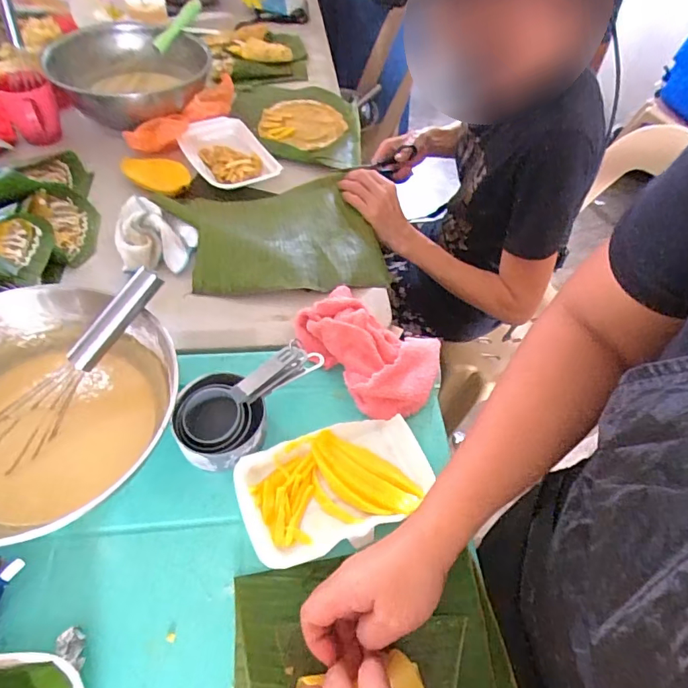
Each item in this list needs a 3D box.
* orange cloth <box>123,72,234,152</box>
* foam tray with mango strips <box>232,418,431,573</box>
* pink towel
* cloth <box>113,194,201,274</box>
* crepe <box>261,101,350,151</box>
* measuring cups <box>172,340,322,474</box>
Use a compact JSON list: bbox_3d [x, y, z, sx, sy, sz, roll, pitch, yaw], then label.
[{"bbox_3d":[-0.261,-0.370,0.778,0.199,0.070,0.050,-34,64,-26],"label":"orange cloth"},{"bbox_3d":[-0.007,0.136,0.460,0.178,0.024,0.106,-16,57,-16],"label":"foam tray with mango strips"},{"bbox_3d":[0.037,-0.009,0.542,0.142,0.051,0.184,-33,63,-25],"label":"pink towel"},{"bbox_3d":[-0.243,-0.141,0.612,0.102,0.047,0.101,-13,57,-15],"label":"cloth"},{"bbox_3d":[-0.074,-0.396,0.854,0.150,0.020,0.157,4,54,-3],"label":"crepe"},{"bbox_3d":[-0.101,0.057,0.484,0.088,0.057,0.155,31,57,16],"label":"measuring cups"}]

